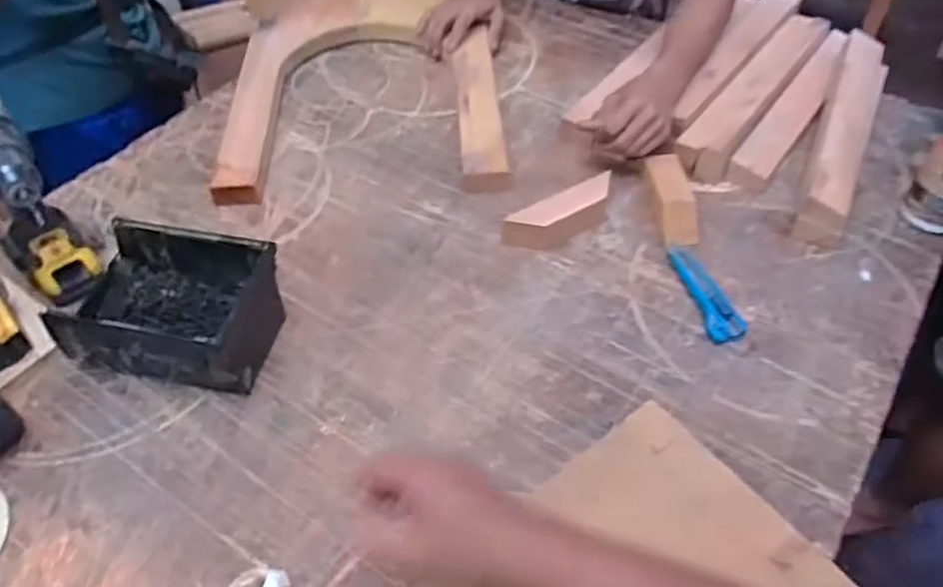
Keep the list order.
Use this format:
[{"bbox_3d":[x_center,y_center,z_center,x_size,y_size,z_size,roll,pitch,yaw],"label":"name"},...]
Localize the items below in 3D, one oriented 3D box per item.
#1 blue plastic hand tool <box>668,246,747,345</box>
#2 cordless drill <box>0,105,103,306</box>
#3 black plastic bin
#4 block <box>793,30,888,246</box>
[{"bbox_3d":[0.264,-0.007,0.773,0.039,0.023,0.140,-9,51,-7],"label":"blue plastic hand tool"},{"bbox_3d":[-0.451,-0.079,0.699,0.072,0.240,0.205,-35,58,-25],"label":"cordless drill"},{"bbox_3d":[-0.307,0.017,0.711,0.191,0.104,0.135,9,51,8],"label":"black plastic bin"},{"bbox_3d":[0.501,-0.217,0.922,0.067,0.071,0.391,21,54,17],"label":"block"}]

